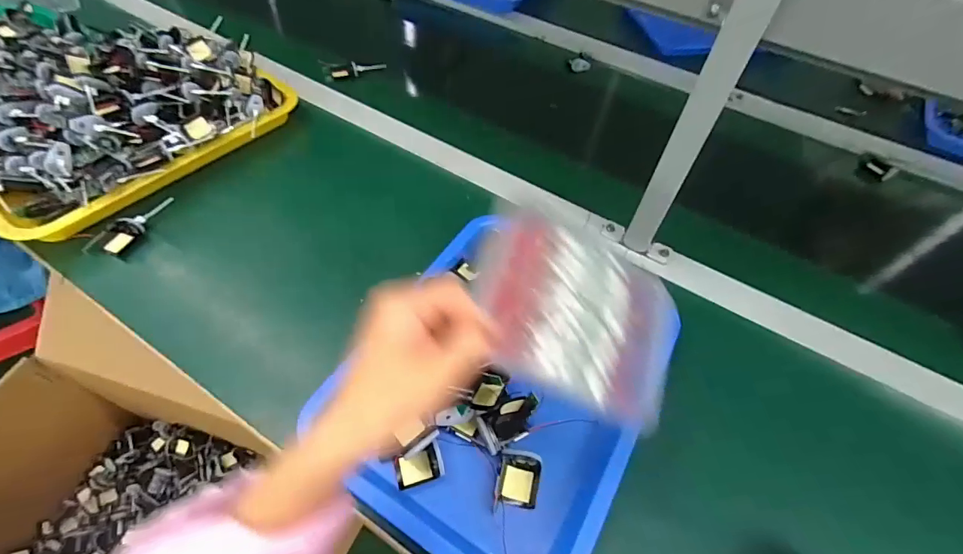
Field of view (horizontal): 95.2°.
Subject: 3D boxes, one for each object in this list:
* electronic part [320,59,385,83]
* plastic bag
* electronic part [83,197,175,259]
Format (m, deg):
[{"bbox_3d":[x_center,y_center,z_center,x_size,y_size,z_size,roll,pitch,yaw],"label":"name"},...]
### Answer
[{"bbox_3d":[-0.224,-0.363,0.771,0.109,0.027,0.025,-6,55,-9],"label":"electronic part"},{"bbox_3d":[0.070,0.024,0.305,0.170,0.008,0.118,28,68,-23],"label":"plastic bag"},{"bbox_3d":[-0.419,-0.065,0.522,0.042,0.022,0.100,14,54,6],"label":"electronic part"}]

